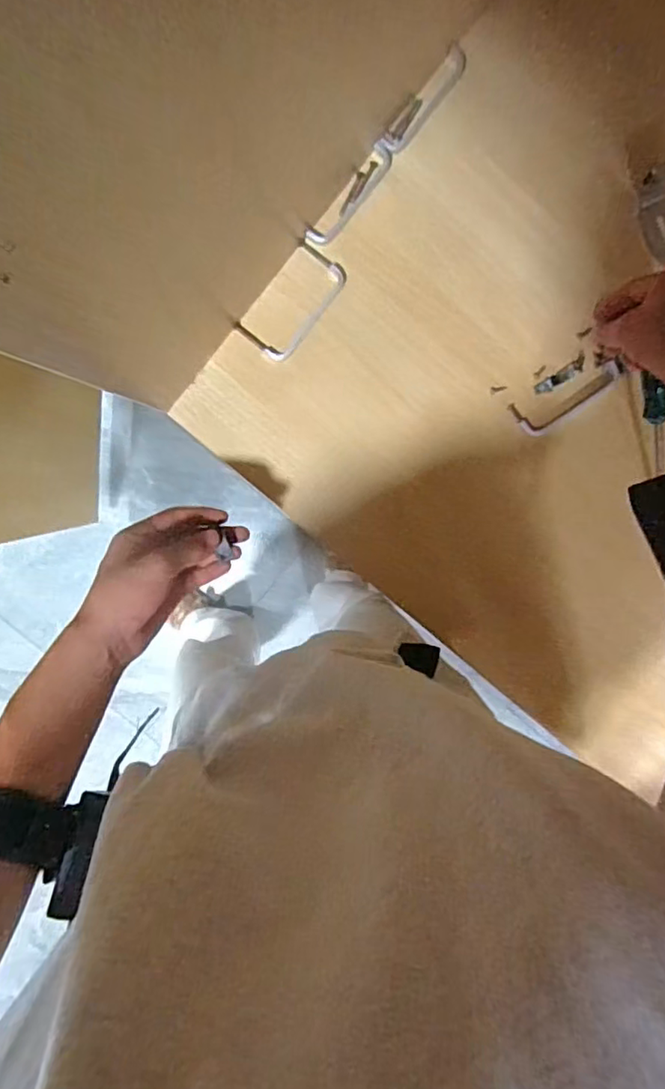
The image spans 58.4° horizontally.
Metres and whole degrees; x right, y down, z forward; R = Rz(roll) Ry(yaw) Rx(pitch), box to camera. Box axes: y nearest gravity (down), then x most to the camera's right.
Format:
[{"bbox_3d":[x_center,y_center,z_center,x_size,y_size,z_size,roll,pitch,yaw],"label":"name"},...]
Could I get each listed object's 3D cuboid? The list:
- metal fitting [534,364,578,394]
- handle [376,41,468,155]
[{"bbox_3d":[0.209,-0.154,0.553,0.043,0.004,0.010,-30,96,4],"label":"metal fitting"},{"bbox_3d":[0.082,-0.390,0.526,0.023,0.005,0.107,38,96,-4],"label":"handle"}]

